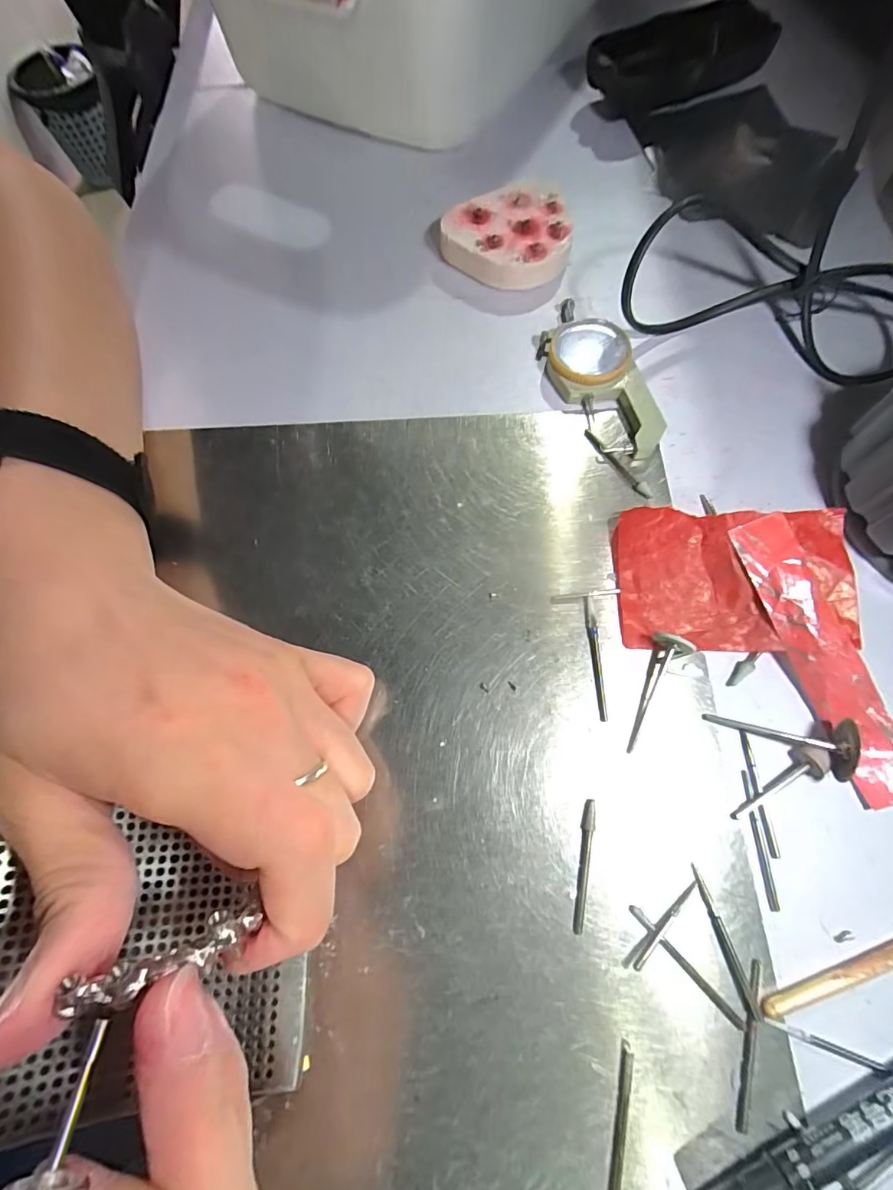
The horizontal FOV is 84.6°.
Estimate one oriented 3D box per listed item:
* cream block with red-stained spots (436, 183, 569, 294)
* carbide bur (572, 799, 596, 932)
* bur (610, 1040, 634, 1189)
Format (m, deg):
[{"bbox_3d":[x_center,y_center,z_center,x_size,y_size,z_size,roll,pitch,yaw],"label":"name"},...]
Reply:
[{"bbox_3d":[0.030,-0.188,0.261,0.064,0.020,0.054,-1,70,2],"label":"cream block with red-stained spots"},{"bbox_3d":[0.047,0.092,0.167,0.004,0.006,0.041,8,71,6],"label":"carbide bur"},{"bbox_3d":[0.050,0.158,0.143,0.004,0.004,0.045,13,71,7],"label":"bur"}]

